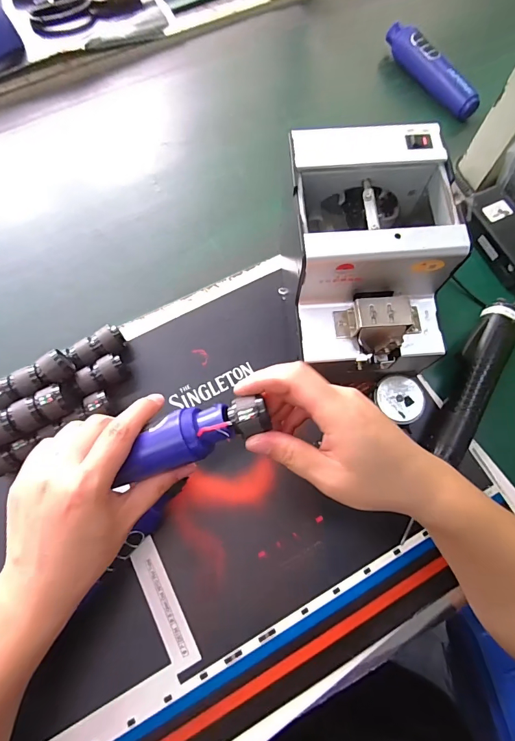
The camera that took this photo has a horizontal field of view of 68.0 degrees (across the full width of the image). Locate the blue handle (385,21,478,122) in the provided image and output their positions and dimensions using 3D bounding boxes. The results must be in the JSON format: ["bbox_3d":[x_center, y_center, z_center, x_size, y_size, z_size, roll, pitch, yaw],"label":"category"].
[{"bbox_3d":[0.236,-0.412,0.523,0.026,0.035,0.170,-31,74,-10],"label":"blue handle"}]

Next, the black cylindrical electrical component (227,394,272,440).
[{"bbox_3d":[-0.006,0.032,0.266,0.028,0.018,0.025,-12,72,-4],"label":"black cylindrical electrical component"}]

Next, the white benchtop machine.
[{"bbox_3d":[0.096,-0.096,0.340,0.123,0.119,0.177,-6,71,-2],"label":"white benchtop machine"}]

